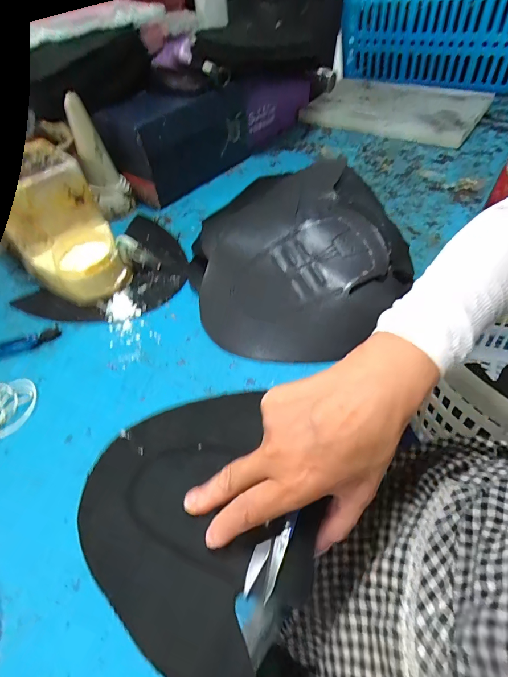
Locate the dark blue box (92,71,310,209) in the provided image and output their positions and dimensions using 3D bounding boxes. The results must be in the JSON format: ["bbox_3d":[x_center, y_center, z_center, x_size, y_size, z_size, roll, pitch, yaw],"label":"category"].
[{"bbox_3d":[-0.051,-0.347,0.564,0.082,0.116,0.377,31,60,26],"label":"dark blue box"}]

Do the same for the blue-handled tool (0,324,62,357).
[{"bbox_3d":[-0.256,0.008,0.363,0.107,0.008,0.023,-19,52,-11],"label":"blue-handled tool"}]

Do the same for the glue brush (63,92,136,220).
[{"bbox_3d":[-0.203,-0.229,0.469,0.055,0.137,0.043,-19,52,-10],"label":"glue brush"}]

